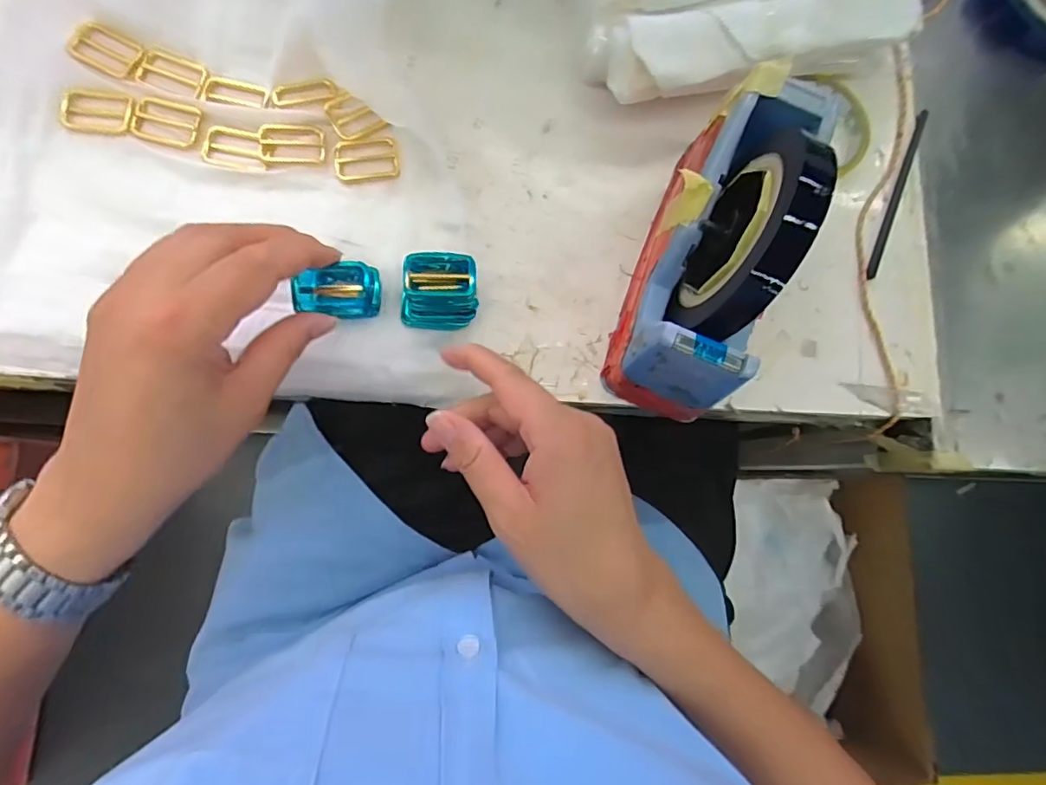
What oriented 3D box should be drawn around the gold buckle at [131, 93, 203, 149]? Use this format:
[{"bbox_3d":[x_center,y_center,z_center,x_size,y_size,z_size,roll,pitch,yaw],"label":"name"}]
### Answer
[{"bbox_3d":[-0.243,-0.186,0.370,0.043,0.004,0.034,14,81,-3],"label":"gold buckle"}]

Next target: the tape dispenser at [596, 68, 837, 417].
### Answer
[{"bbox_3d":[0.119,-0.091,0.328,0.076,0.139,0.200,21,80,-2],"label":"tape dispenser"}]

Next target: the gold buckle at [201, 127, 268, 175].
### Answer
[{"bbox_3d":[-0.197,-0.167,0.372,0.043,0.004,0.029,13,81,-4],"label":"gold buckle"}]

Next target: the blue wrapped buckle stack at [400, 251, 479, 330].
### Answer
[{"bbox_3d":[-0.055,-0.065,0.354,0.047,0.040,0.040,3,81,-5],"label":"blue wrapped buckle stack"}]

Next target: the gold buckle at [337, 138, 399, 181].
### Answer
[{"bbox_3d":[-0.111,-0.166,0.384,0.044,0.004,0.031,-7,82,-7],"label":"gold buckle"}]

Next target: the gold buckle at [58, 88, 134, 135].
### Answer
[{"bbox_3d":[-0.288,-0.190,0.365,0.045,0.004,0.030,5,81,-5],"label":"gold buckle"}]

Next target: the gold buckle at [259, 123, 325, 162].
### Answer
[{"bbox_3d":[-0.160,-0.174,0.375,0.043,0.004,0.028,-4,82,-6],"label":"gold buckle"}]

